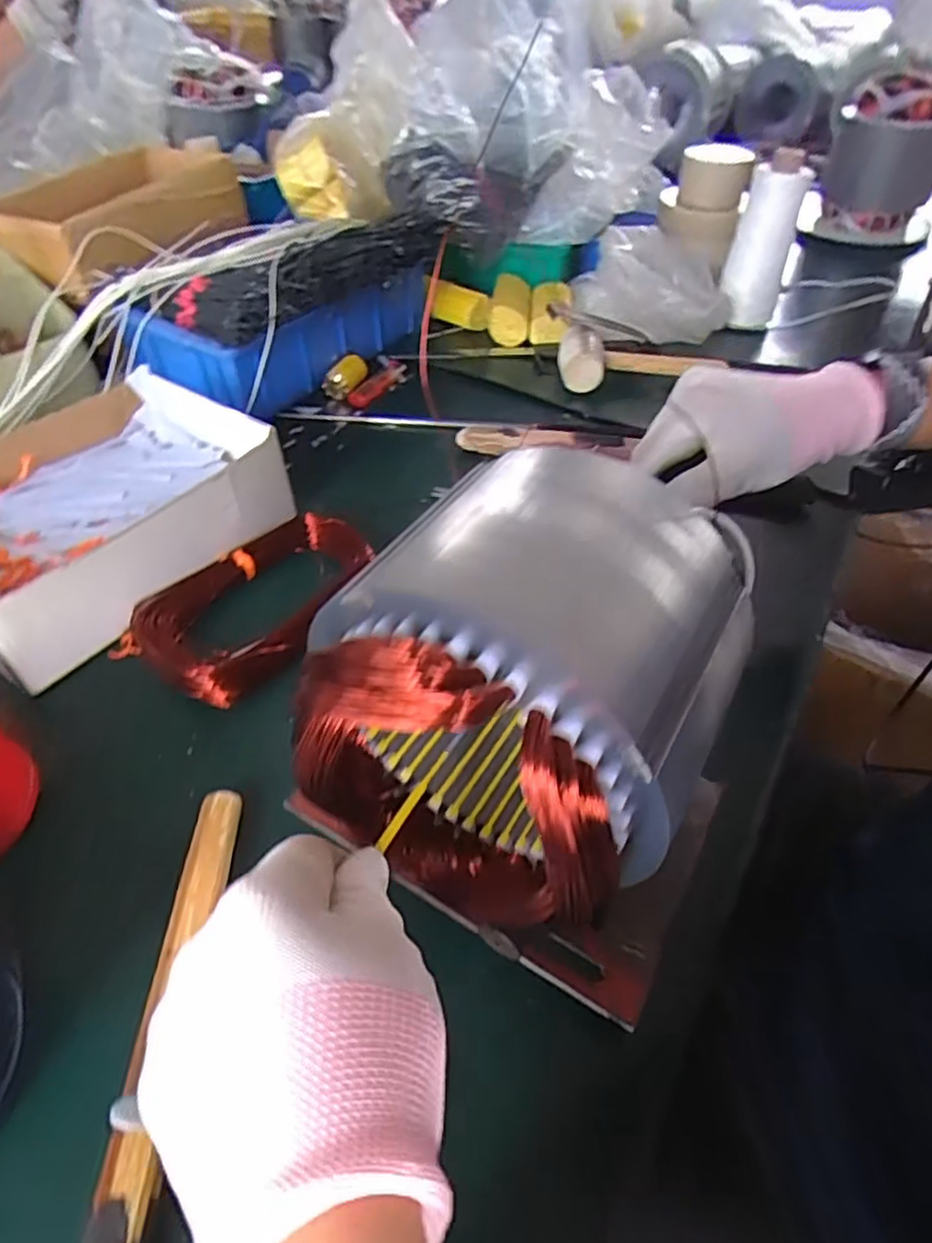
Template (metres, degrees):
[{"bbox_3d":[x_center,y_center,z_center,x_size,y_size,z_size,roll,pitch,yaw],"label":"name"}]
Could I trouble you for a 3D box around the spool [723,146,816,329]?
[{"bbox_3d":[0.334,-0.422,0.731,0.069,0.150,0.081,16,49,13],"label":"spool"}]

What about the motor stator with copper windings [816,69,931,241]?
[{"bbox_3d":[0.611,-0.660,0.955,0.161,0.194,0.126,24,51,19],"label":"motor stator with copper windings"}]

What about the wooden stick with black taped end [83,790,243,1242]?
[{"bbox_3d":[-0.132,0.193,0.281,0.022,0.015,0.258,-1,47,-1],"label":"wooden stick with black taped end"}]

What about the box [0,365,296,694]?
[{"bbox_3d":[-0.282,-0.087,0.495,0.189,0.071,0.234,28,53,23],"label":"box"}]

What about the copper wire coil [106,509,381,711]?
[{"bbox_3d":[-0.146,-0.018,0.473,0.122,0.030,0.177,24,52,20],"label":"copper wire coil"}]

